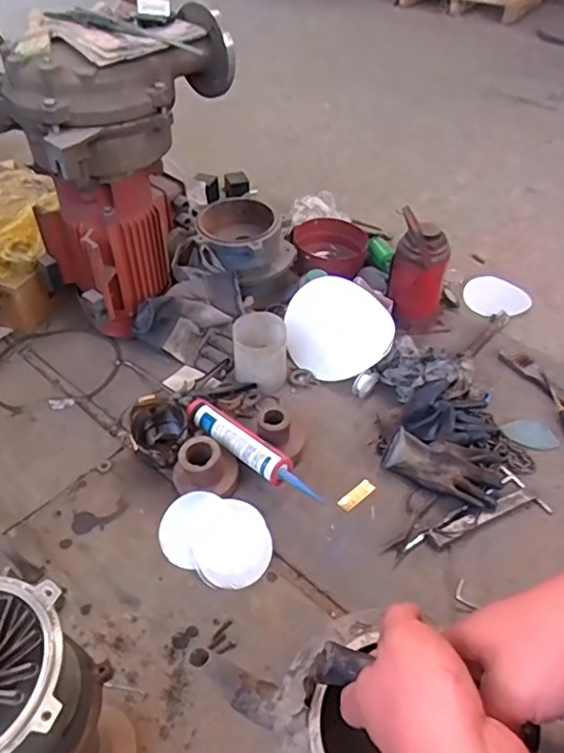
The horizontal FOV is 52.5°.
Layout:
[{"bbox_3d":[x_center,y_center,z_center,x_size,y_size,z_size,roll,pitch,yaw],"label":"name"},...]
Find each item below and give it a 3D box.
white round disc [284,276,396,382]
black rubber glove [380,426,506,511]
[{"bbox_3d":[0.129,-0.111,1.316,0.245,0.035,0.241,24,76,13],"label":"white round disc"},{"bbox_3d":[0.300,0.161,1.062,0.215,0.054,0.122,18,49,18],"label":"black rubber glove"}]

